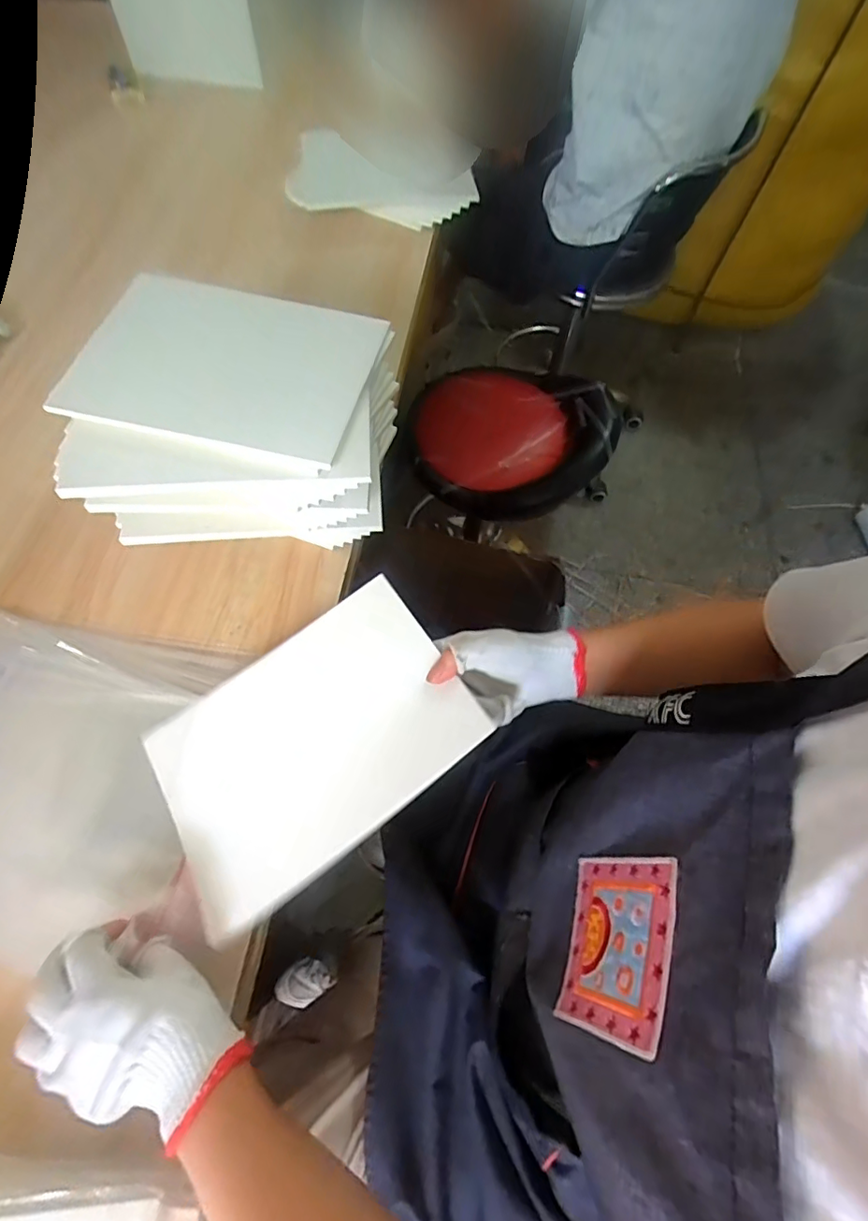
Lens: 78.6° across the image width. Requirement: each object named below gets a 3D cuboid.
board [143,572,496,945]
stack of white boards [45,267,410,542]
[{"bbox_3d":[-0.104,0.103,0.442,0.257,0.013,0.191,-36,60,-3],"label":"board"},{"bbox_3d":[-0.192,-0.171,0.546,0.284,0.153,0.236,7,63,1],"label":"stack of white boards"}]

